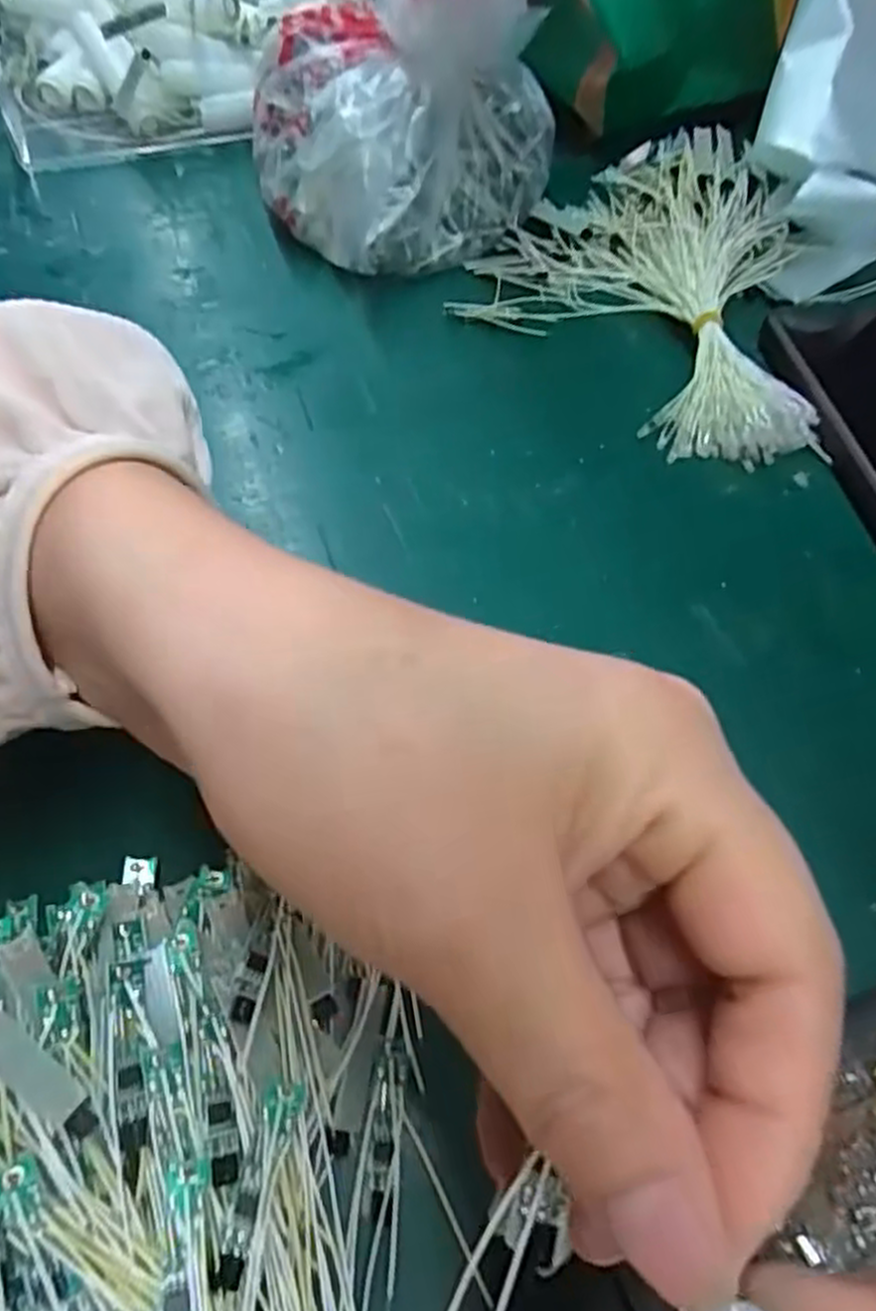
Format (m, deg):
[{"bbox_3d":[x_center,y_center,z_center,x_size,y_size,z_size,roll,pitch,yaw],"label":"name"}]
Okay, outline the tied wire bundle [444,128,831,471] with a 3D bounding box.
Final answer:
[{"bbox_3d":[0.090,-0.171,0.351,0.149,0.042,0.180,7,56,3],"label":"tied wire bundle"}]

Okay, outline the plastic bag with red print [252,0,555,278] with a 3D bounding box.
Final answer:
[{"bbox_3d":[-0.012,-0.279,0.346,0.146,0.162,0.133,-9,57,-8],"label":"plastic bag with red print"}]

